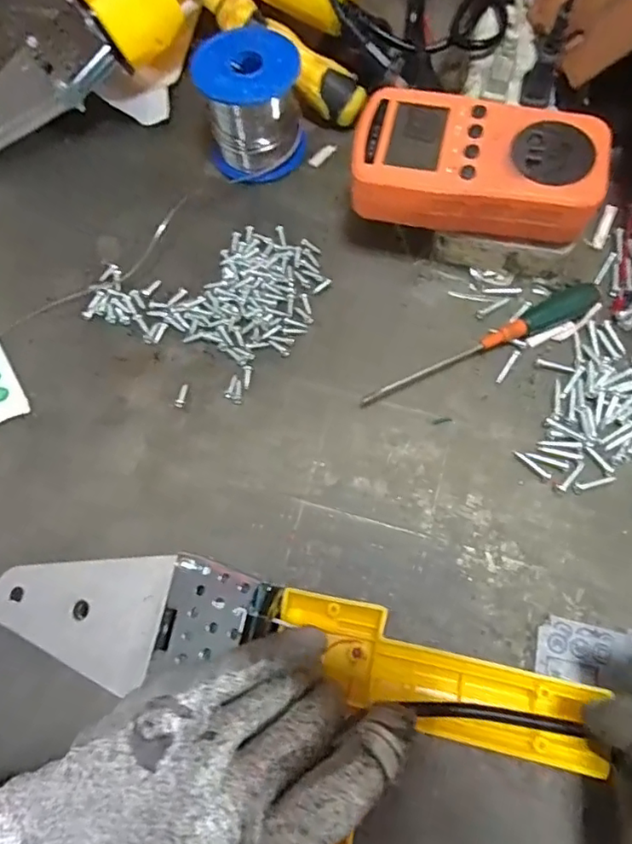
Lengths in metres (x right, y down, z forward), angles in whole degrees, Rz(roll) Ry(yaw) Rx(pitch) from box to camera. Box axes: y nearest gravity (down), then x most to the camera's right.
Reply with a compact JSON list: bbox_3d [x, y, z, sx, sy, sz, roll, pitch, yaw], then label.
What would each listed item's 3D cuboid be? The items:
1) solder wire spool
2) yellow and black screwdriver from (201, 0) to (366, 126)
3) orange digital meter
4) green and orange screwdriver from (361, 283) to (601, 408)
[{"bbox_3d":[-0.041,-0.203,0.357,0.062,0.057,0.074,-13,71,-2],"label":"solder wire spool"},{"bbox_3d":[-0.059,-0.263,0.358,0.208,0.027,0.031,32,74,-7],"label":"yellow and black screwdriver"},{"bbox_3d":[0.086,-0.139,0.304,0.125,0.031,0.064,8,71,5],"label":"orange digital meter"},{"bbox_3d":[0.093,-0.043,0.317,0.147,0.015,0.015,-24,72,-6],"label":"green and orange screwdriver"}]

